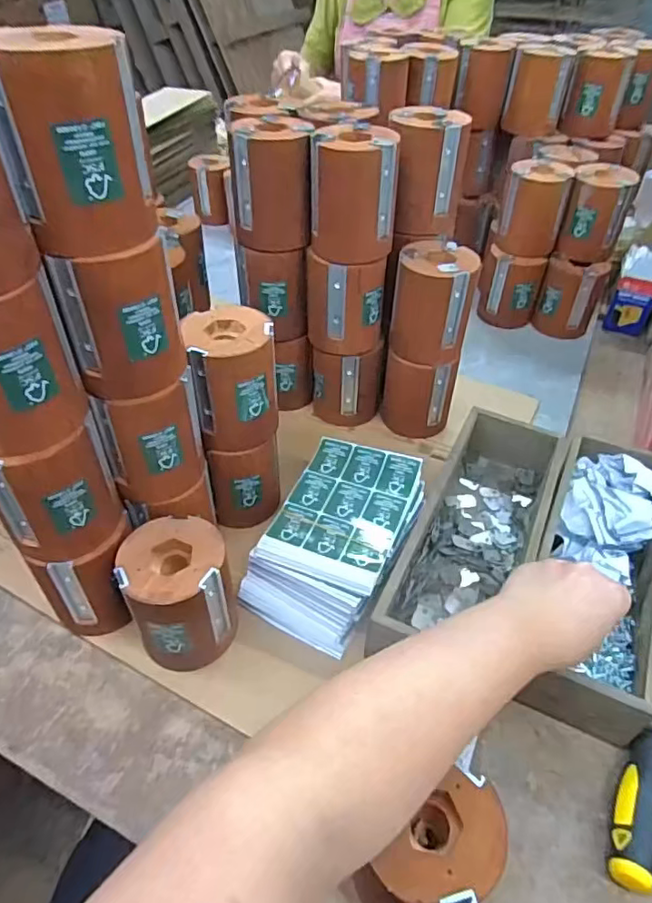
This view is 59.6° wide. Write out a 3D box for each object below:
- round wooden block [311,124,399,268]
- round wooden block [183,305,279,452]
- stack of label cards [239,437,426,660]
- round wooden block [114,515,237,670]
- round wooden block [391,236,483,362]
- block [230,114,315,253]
[{"bbox_3d":[0.025,-0.235,0.525,0.078,0.100,0.066,3,44,1],"label":"round wooden block"},{"bbox_3d":[-0.077,-0.059,0.486,0.070,0.098,0.064,-8,45,-10],"label":"round wooden block"},{"bbox_3d":[0.011,0.077,0.514,0.113,0.064,0.180,21,48,19],"label":"stack of label cards"},{"bbox_3d":[-0.112,0.119,0.451,0.082,0.112,0.078,-8,45,-10],"label":"round wooden block"},{"bbox_3d":[0.109,-0.151,0.583,0.077,0.100,0.066,5,45,4],"label":"round wooden block"},{"bbox_3d":[-0.050,-0.255,0.551,0.072,0.106,0.070,0,44,-1],"label":"block"}]

